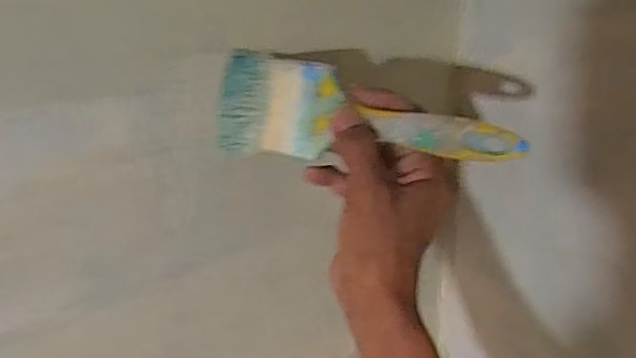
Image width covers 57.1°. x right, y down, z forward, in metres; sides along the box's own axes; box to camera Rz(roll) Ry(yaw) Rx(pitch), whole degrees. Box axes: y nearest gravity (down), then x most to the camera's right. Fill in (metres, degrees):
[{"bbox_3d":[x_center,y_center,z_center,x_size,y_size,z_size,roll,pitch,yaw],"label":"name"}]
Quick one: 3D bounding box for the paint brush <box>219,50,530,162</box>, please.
[{"bbox_3d":[0.028,-0.037,0.360,0.186,0.064,0.018,10,8,20],"label":"paint brush"}]

